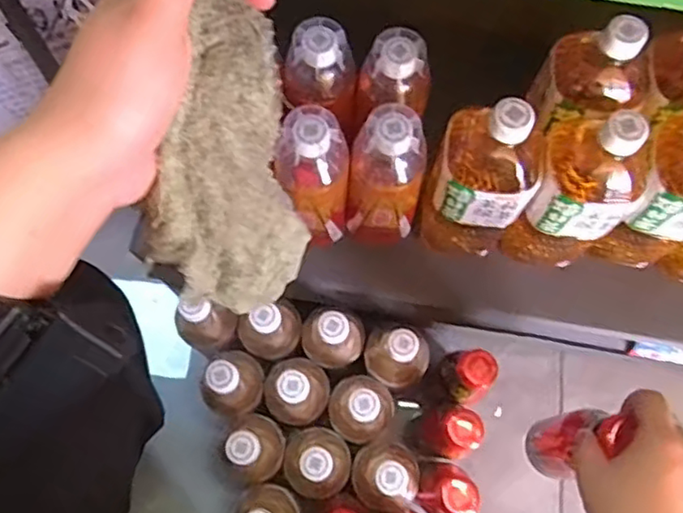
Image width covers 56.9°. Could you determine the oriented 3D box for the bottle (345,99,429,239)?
[{"bbox_3d":[0.041,-0.068,0.577,0.065,0.170,0.063,0,74,-1],"label":"bottle"}]

